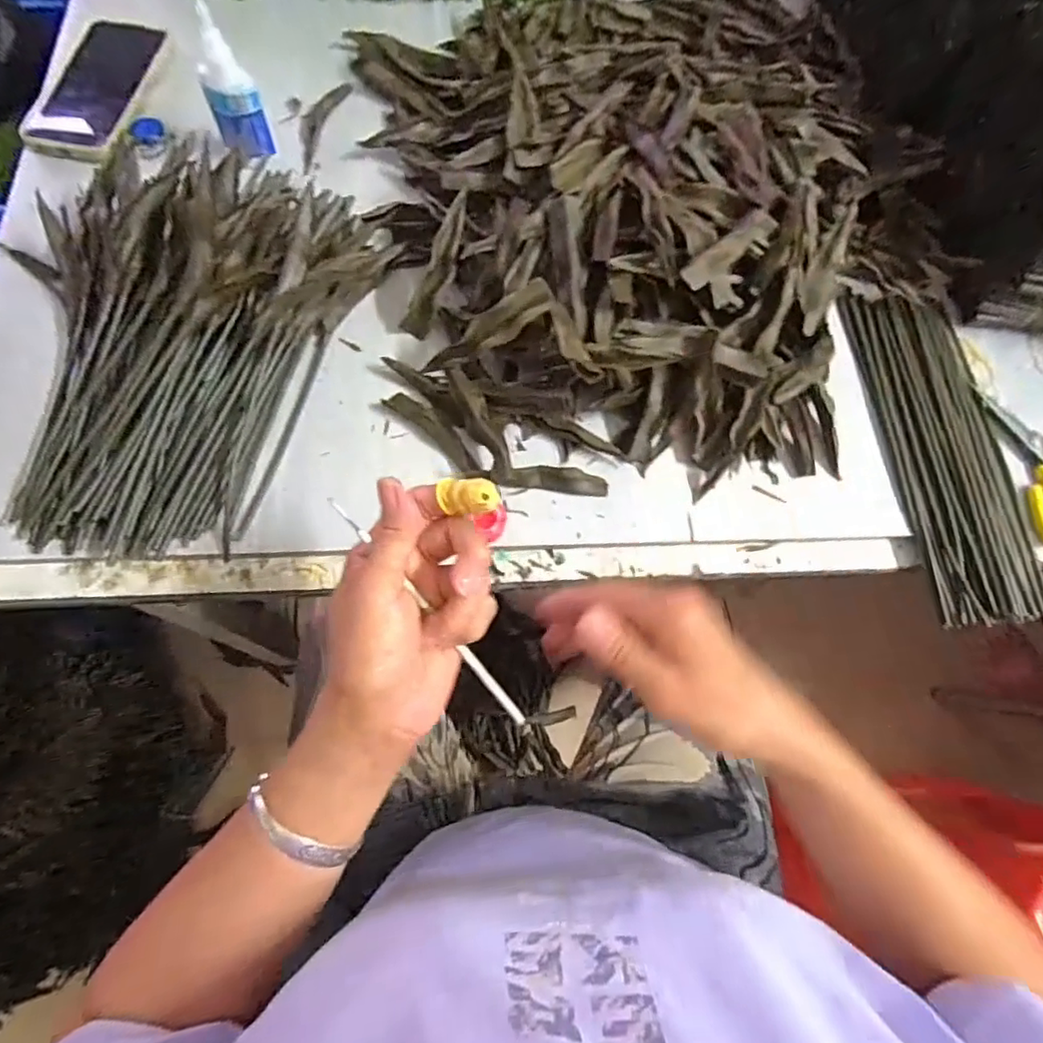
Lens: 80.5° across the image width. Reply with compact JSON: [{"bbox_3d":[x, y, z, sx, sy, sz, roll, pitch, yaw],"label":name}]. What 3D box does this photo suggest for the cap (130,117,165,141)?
[{"bbox_3d":[-0.330,-0.346,0.543,0.026,0.008,0.025,1,70,-2],"label":"cap"}]

